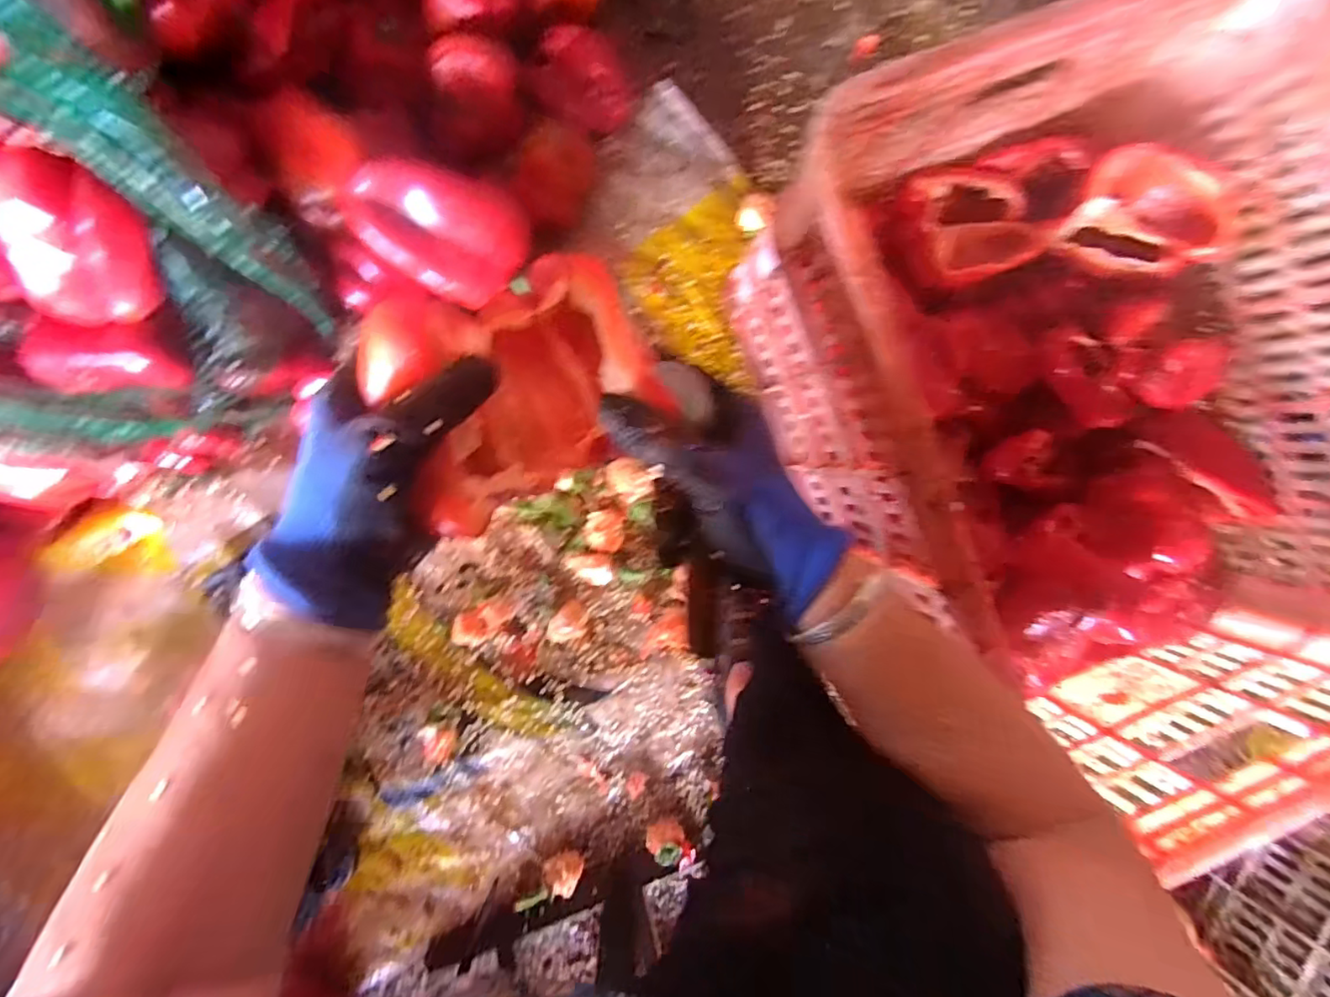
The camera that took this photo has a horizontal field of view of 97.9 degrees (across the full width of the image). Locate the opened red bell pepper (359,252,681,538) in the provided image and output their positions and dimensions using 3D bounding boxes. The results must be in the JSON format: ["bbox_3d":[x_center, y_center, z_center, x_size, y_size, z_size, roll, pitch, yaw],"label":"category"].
[{"bbox_3d":[-0.074,-0.062,0.310,0.131,0.069,0.109,-27,96,-4],"label":"opened red bell pepper"}]

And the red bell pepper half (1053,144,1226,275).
[{"bbox_3d":[0.374,-0.217,0.450,0.102,0.049,0.077,31,90,-7],"label":"red bell pepper half"}]

